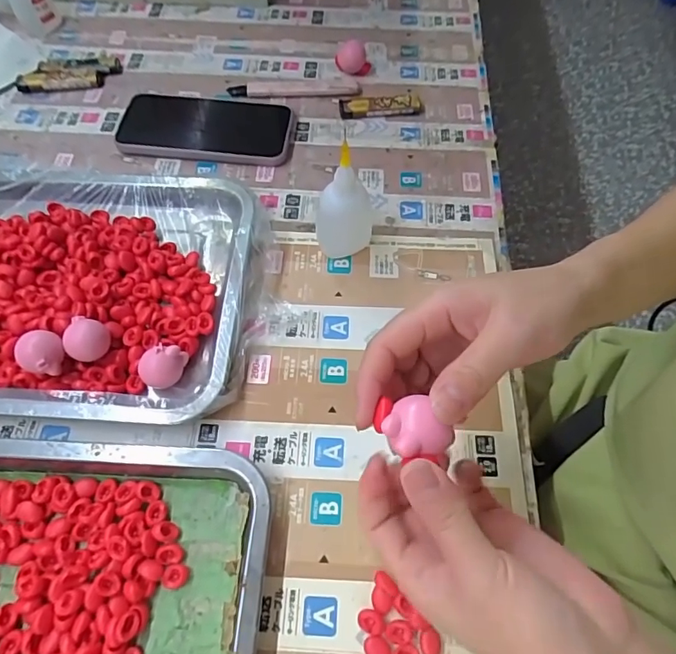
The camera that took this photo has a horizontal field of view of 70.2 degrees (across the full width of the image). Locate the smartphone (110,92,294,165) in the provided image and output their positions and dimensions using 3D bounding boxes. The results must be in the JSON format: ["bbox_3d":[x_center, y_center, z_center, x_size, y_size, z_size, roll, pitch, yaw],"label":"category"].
[{"bbox_3d":[-0.129,-0.192,0.458,0.168,0.009,0.086,5,62,2],"label":"smartphone"}]

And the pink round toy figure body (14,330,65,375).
[{"bbox_3d":[-0.200,0.019,0.328,0.029,0.024,0.028,0,62,-1],"label":"pink round toy figure body"}]

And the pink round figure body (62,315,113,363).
[{"bbox_3d":[-0.174,0.010,0.336,0.024,0.023,0.027,13,63,6],"label":"pink round figure body"}]

